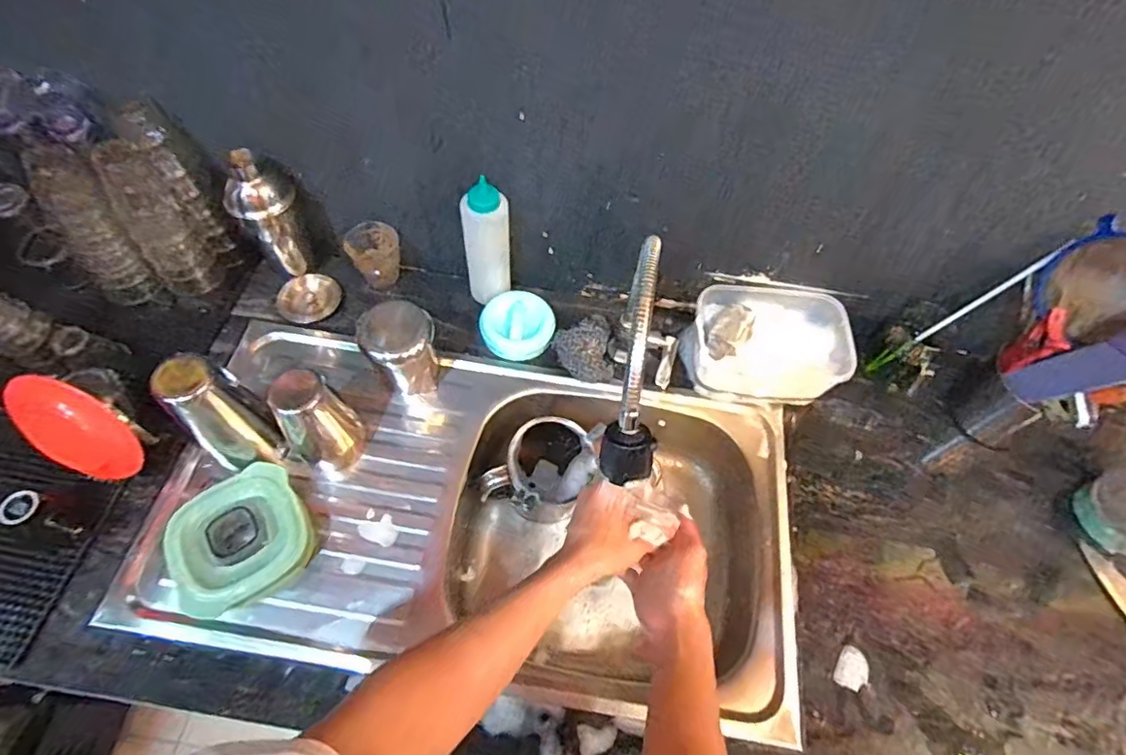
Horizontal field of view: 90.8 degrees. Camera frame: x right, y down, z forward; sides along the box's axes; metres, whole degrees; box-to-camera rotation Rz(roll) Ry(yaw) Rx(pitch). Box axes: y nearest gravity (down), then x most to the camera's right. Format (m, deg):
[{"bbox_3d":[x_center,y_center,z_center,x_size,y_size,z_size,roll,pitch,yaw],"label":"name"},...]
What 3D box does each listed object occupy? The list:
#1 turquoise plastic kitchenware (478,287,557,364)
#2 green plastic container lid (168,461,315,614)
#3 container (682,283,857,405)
[{"bbox_3d":[-0.068,-0.075,0.781,0.103,0.032,0.096,2,61,-3],"label":"turquoise plastic kitchenware"},{"bbox_3d":[-0.354,0.179,0.615,0.134,0.052,0.134,-28,66,-18],"label":"green plastic container lid"},{"bbox_3d":[0.276,-0.048,0.764,0.205,0.083,0.149,6,61,0],"label":"container"}]

